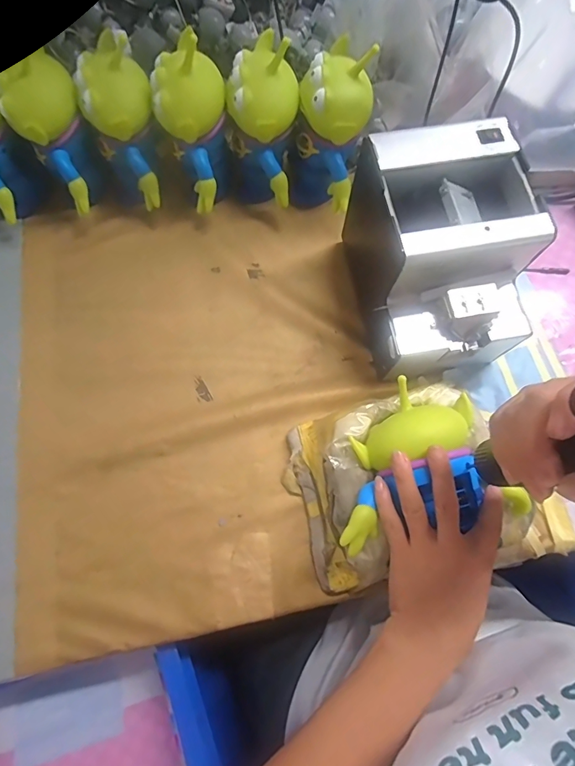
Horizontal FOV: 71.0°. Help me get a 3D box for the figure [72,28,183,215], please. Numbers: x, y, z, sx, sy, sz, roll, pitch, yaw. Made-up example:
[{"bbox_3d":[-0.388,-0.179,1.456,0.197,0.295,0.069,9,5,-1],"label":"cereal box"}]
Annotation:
[{"bbox_3d":[-0.173,-0.272,0.444,0.076,0.122,0.144,-23,74,-7],"label":"figure"}]

